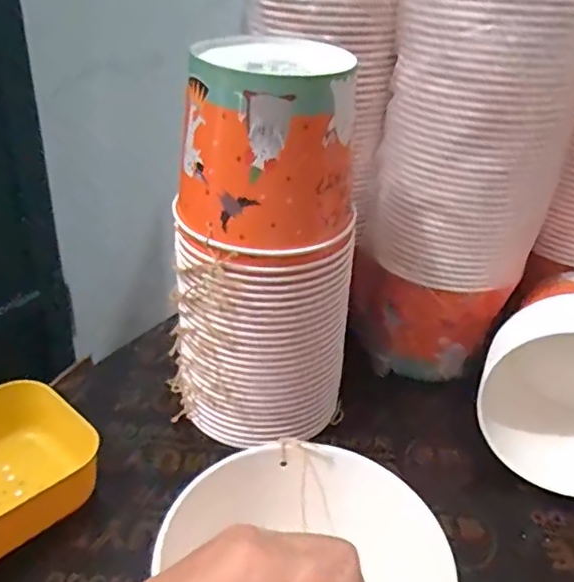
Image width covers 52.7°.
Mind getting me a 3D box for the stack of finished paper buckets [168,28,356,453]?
[{"bbox_3d":[-0.021,-0.026,0.529,0.127,0.355,0.127,26,36,34],"label":"stack of finished paper buckets"}]

